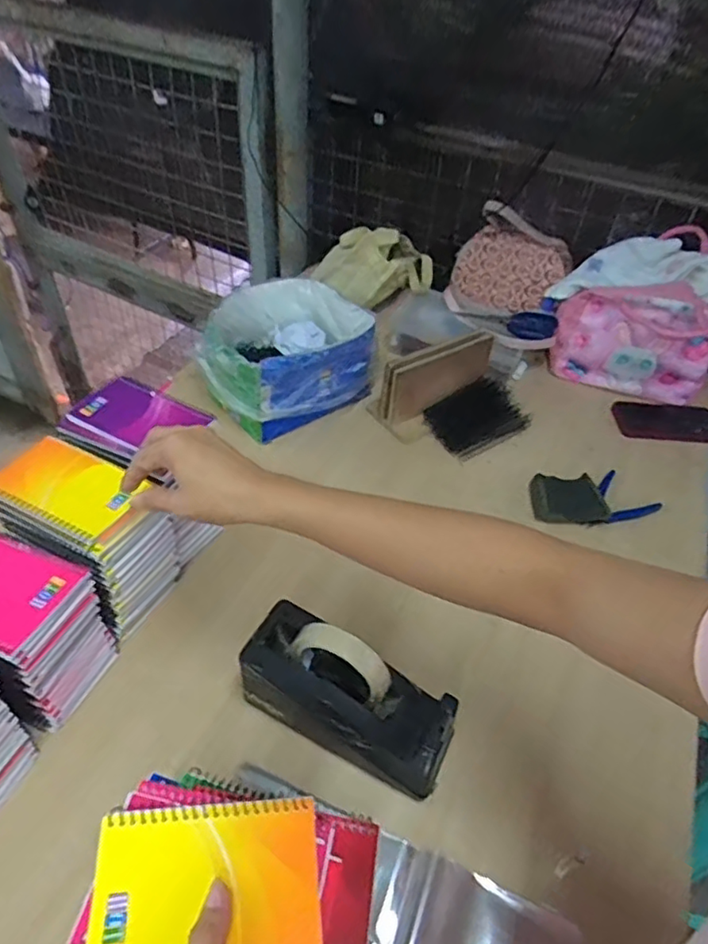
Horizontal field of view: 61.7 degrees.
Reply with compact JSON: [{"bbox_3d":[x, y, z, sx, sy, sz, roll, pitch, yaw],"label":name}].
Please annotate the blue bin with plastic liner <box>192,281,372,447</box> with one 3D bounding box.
[{"bbox_3d":[-0.109,-0.180,0.897,0.237,0.129,0.226,-24,52,-26],"label":"blue bin with plastic liner"}]

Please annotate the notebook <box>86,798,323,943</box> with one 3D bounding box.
[{"bbox_3d":[-0.087,0.244,0.354,0.129,0.008,0.081,-1,45,-7],"label":"notebook"}]

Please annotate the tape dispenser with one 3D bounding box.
[{"bbox_3d":[-0.004,0.208,0.553,0.203,0.121,0.078,22,47,16],"label":"tape dispenser"}]

